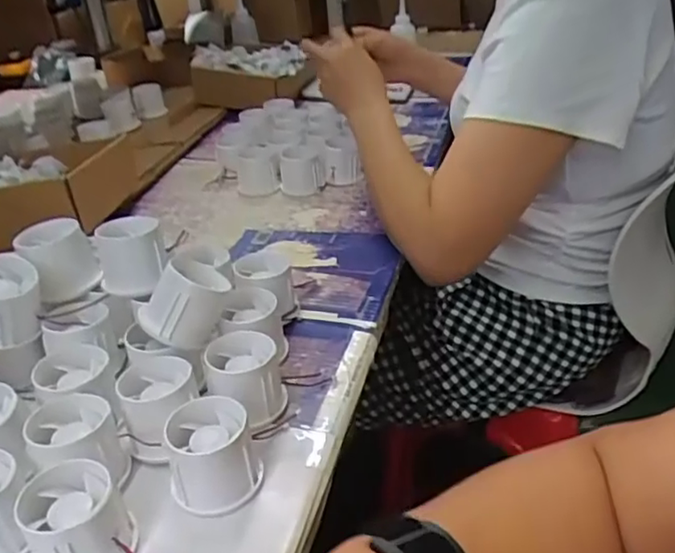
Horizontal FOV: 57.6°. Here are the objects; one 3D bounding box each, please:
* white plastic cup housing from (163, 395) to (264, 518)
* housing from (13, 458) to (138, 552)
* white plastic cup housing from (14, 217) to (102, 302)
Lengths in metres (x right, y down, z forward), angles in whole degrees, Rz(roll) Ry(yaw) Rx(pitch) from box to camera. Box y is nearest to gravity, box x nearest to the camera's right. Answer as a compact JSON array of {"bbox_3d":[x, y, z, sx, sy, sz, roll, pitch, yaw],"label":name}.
[{"bbox_3d":[-0.081,0.112,0.391,0.054,0.047,0.054,-14,32,-15],"label":"white plastic cup housing"},{"bbox_3d":[-0.150,0.143,0.351,0.054,0.046,0.061,-23,36,-28],"label":"housing"},{"bbox_3d":[-0.233,-0.017,0.512,0.052,0.050,0.060,-21,34,-25],"label":"white plastic cup housing"}]

